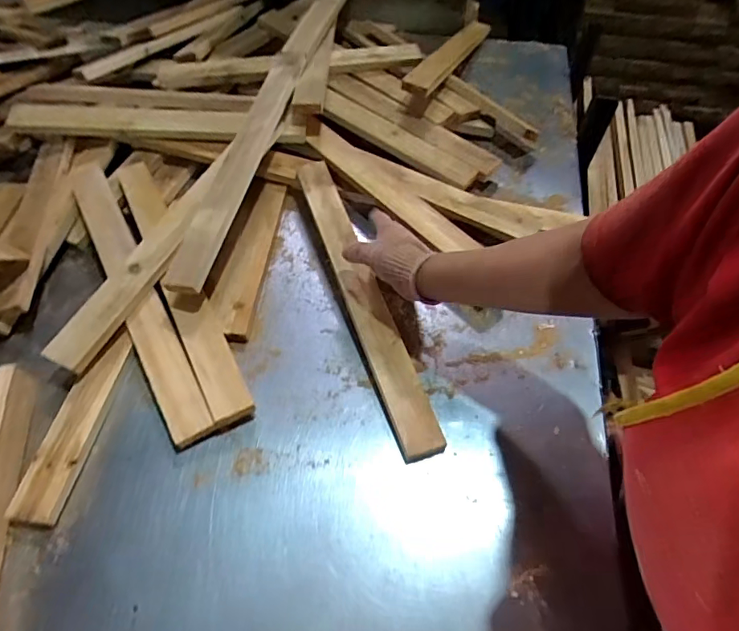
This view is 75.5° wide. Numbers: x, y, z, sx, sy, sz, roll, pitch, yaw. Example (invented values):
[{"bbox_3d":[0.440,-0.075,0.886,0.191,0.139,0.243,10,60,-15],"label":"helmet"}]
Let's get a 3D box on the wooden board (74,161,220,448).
[{"bbox_3d":[-0.346,-0.056,0.684,0.058,0.029,0.545,-34,65,-4],"label":"wooden board"}]

